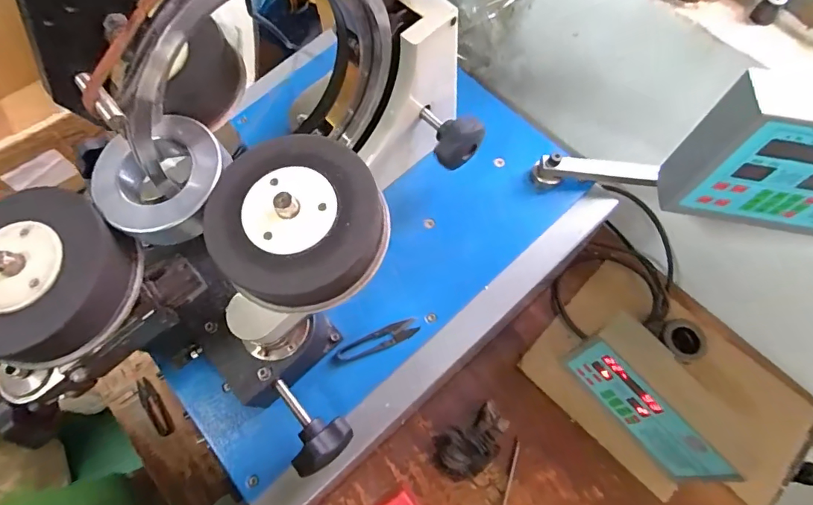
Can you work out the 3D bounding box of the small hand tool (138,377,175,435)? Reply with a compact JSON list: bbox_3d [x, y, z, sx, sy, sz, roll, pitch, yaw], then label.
[{"bbox_3d":[-0.379,0.232,0.686,0.027,0.007,0.099,-36,71,-17],"label":"small hand tool"}]

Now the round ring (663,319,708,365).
[{"bbox_3d":[0.435,0.137,0.707,0.067,0.012,0.064,1,65,-2],"label":"round ring"}]

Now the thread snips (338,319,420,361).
[{"bbox_3d":[-0.032,0.103,0.526,0.097,0.008,0.023,-21,67,-12],"label":"thread snips"}]

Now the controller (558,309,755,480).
[{"bbox_3d":[0.343,0.202,0.635,0.073,0.151,0.226,-35,71,-17],"label":"controller"}]

